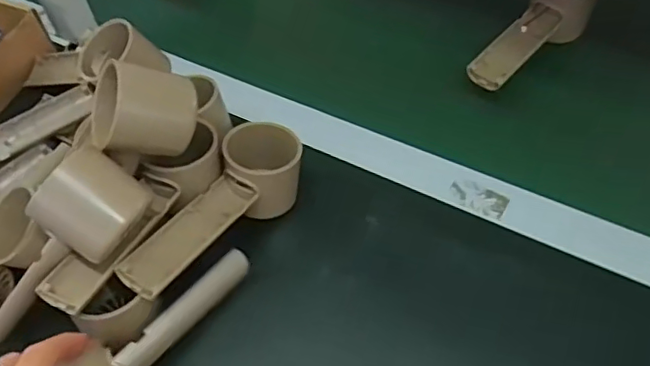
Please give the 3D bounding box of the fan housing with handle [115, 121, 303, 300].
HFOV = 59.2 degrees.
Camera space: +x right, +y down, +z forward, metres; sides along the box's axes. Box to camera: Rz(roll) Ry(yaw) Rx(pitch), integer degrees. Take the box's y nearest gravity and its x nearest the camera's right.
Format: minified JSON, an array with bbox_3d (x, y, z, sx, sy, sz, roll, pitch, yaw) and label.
[{"bbox_3d":[-0.071,0.024,0.405,0.054,0.047,0.152,21,60,18],"label":"fan housing with handle"}]

